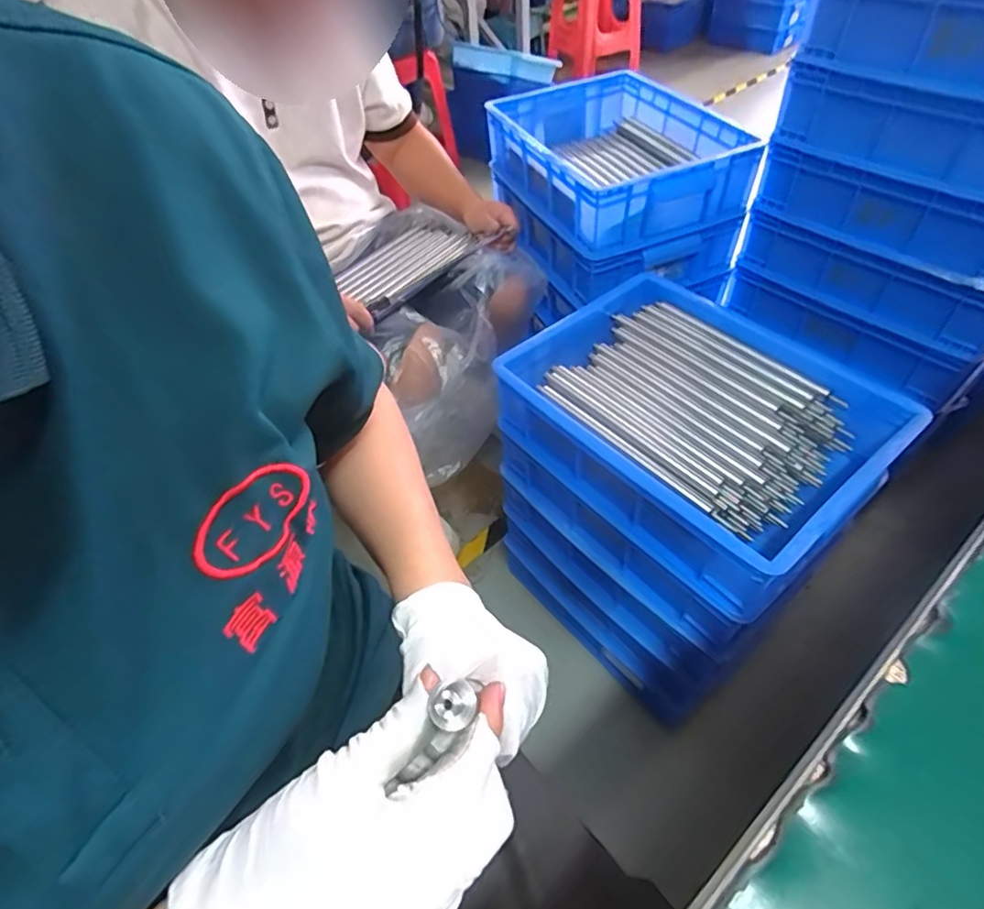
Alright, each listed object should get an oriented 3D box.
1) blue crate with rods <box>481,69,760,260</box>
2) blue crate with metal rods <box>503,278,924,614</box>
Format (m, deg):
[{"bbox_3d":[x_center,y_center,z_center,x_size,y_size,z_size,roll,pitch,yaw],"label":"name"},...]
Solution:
[{"bbox_3d":[0.198,-0.517,0.976,0.297,0.119,0.415,-22,51,-14],"label":"blue crate with rods"},{"bbox_3d":[0.242,-0.047,0.708,0.299,0.109,0.408,-34,55,-22],"label":"blue crate with metal rods"}]

